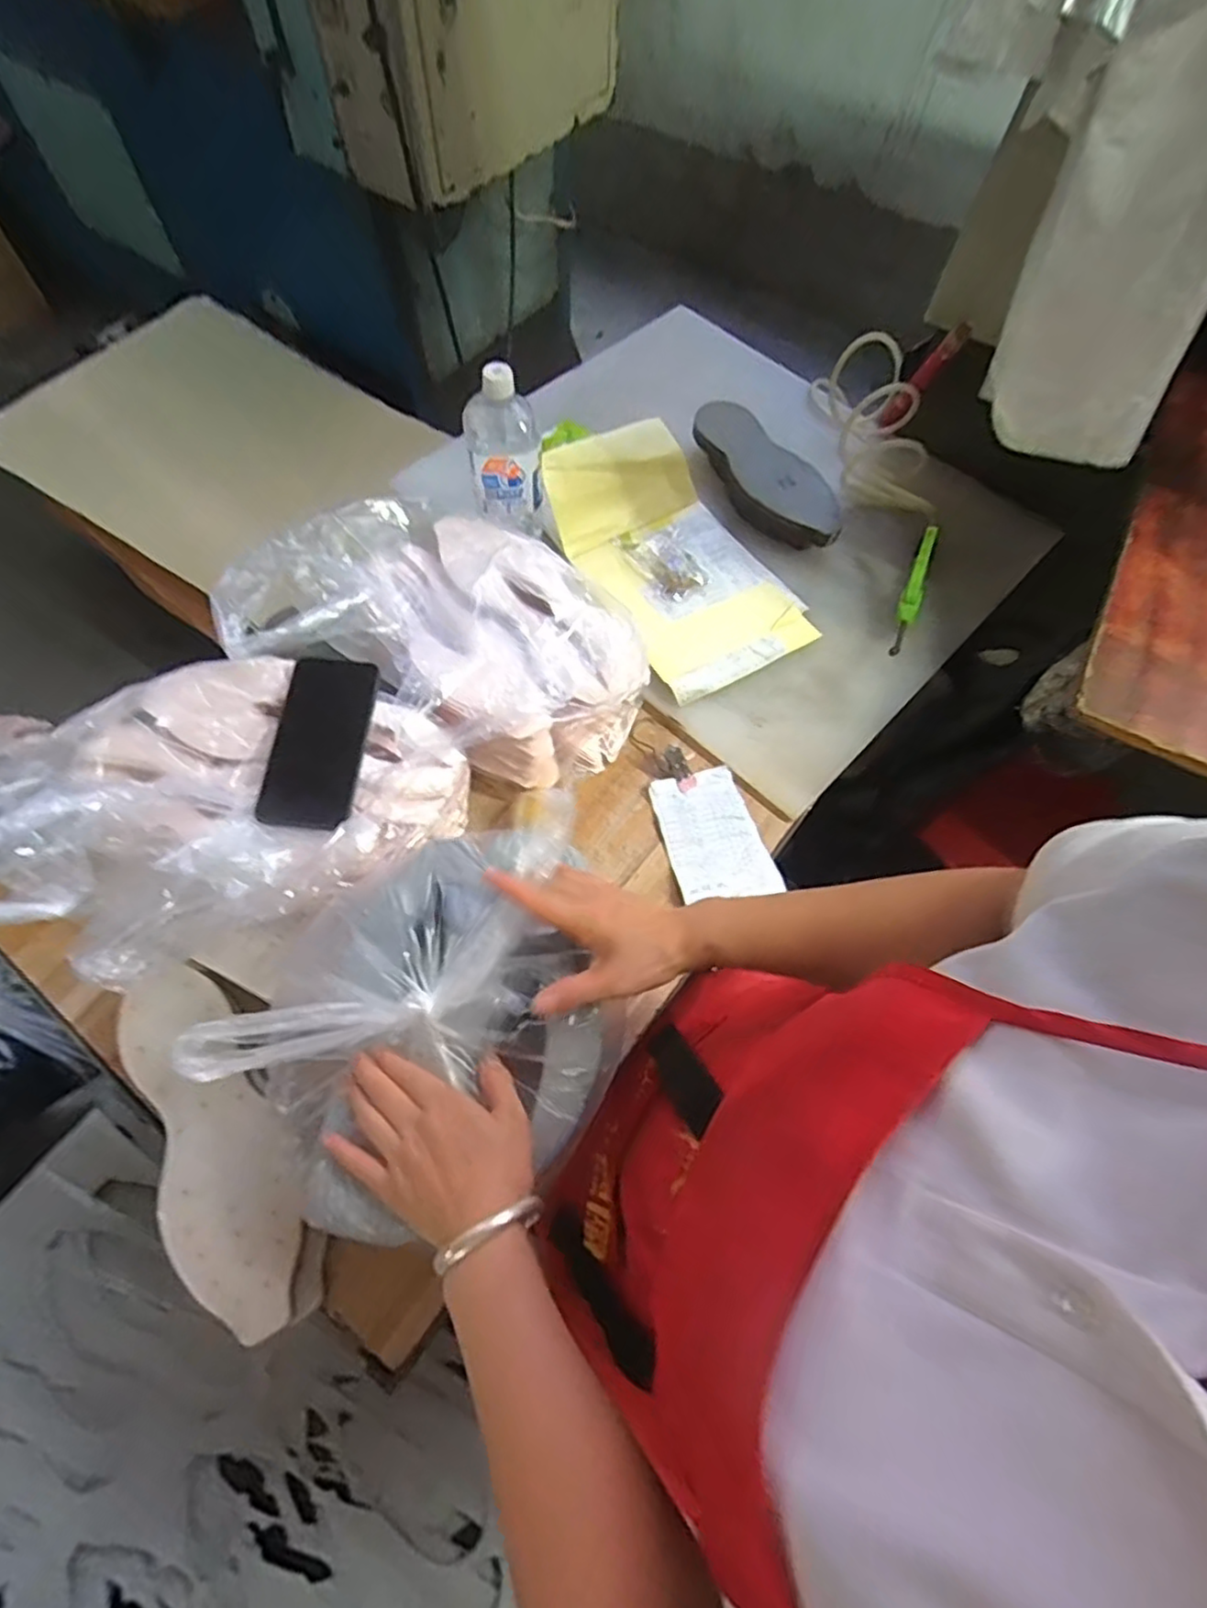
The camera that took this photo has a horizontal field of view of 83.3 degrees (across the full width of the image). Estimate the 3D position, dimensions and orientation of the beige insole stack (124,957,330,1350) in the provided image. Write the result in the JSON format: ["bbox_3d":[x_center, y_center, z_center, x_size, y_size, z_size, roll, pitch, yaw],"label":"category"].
[{"bbox_3d":[-0.309,0.264,0.545,0.099,0.034,0.290,-25,68,-13],"label":"beige insole stack"}]

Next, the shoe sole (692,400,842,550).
[{"bbox_3d":[0.209,-0.427,0.881,0.244,0.029,0.118,42,86,12],"label":"shoe sole"}]

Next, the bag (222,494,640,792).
[{"bbox_3d":[-0.148,-0.168,0.705,0.368,0.160,0.254,20,66,8],"label":"bag"}]

